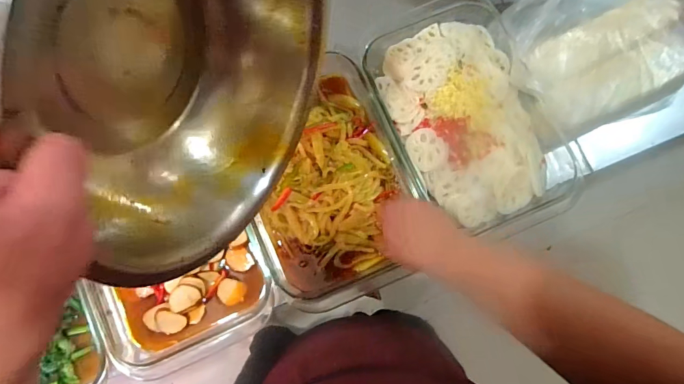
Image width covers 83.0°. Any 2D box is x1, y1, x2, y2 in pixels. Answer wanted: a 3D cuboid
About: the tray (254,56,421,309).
[{"bbox_3d":[-0.027,-0.020,0.585,0.245,0.066,0.359,-21,82,-5],"label":"tray"}]

